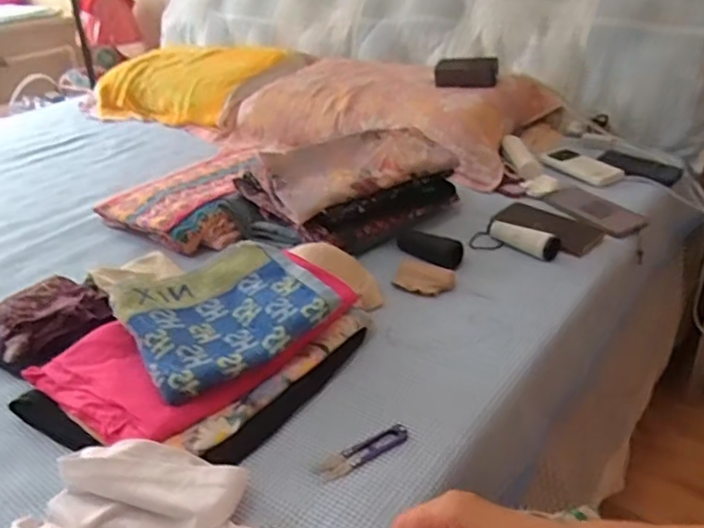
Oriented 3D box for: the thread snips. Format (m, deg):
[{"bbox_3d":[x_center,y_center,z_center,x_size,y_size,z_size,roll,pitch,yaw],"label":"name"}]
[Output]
[{"bbox_3d":[0.010,0.184,0.581,0.096,0.015,0.026,-21,33,-26],"label":"thread snips"}]

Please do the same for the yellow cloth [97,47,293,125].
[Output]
[{"bbox_3d":[-0.468,-0.507,1.691,0.587,0.168,0.298,15,34,30],"label":"yellow cloth"}]

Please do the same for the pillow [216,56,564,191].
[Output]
[{"bbox_3d":[0.050,-0.359,1.362,0.712,0.131,0.374,15,34,31],"label":"pillow"}]

